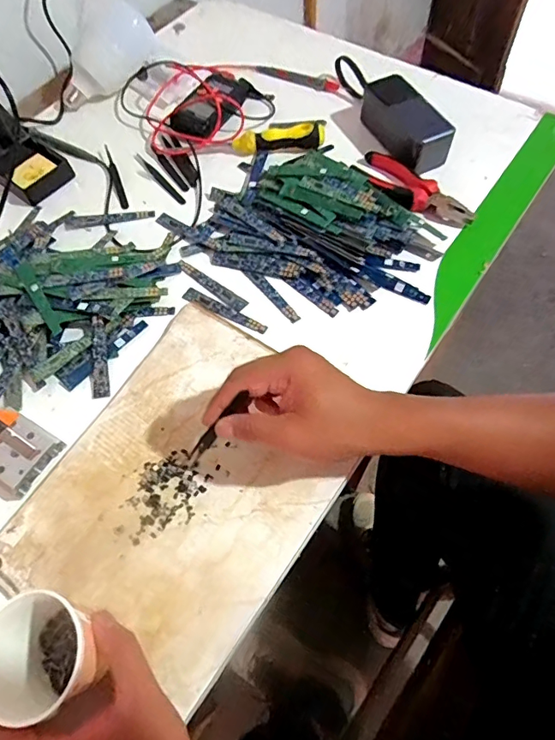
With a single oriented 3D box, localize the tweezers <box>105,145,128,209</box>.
[{"bbox_3d":[-0.204,-0.243,0.607,0.010,0.013,0.112,-19,63,-7],"label":"tweezers"}]

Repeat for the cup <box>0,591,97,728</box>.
[{"bbox_3d":[-0.160,0.189,0.323,0.076,0.074,0.067,-1,62,2],"label":"cup"}]

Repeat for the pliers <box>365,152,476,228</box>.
[{"bbox_3d":[0.155,-0.207,0.559,0.151,0.025,0.057,39,71,20],"label":"pliers"}]

